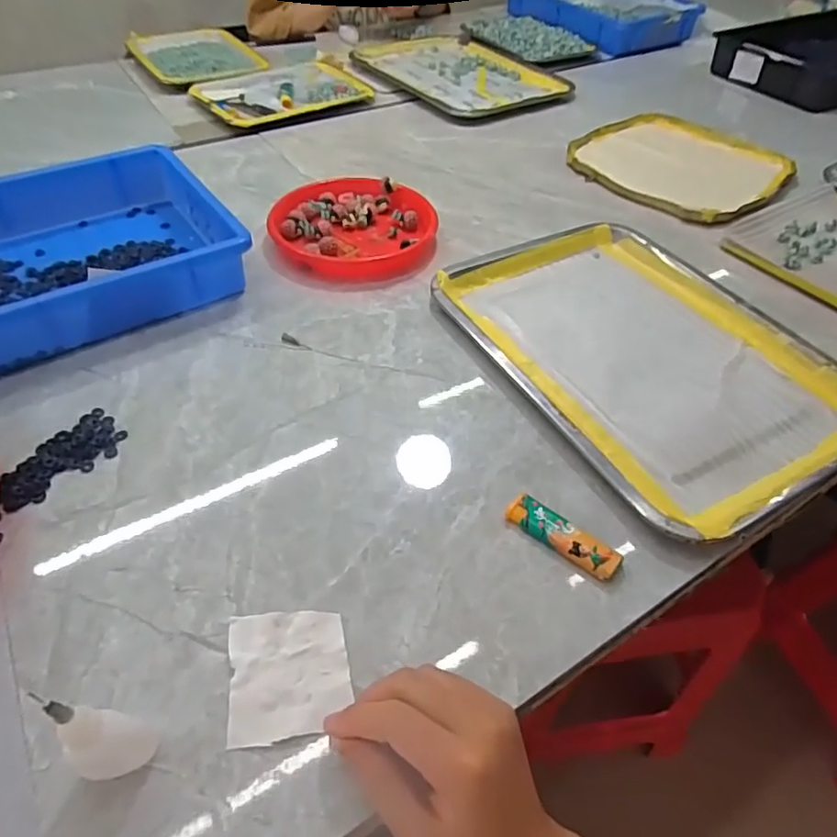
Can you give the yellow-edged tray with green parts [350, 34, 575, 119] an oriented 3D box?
[{"bbox_3d":[0.056,-0.617,1.001,0.252,0.017,0.380,-26,54,-22],"label":"yellow-edged tray with green parts"}]

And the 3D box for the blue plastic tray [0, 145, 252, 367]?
[{"bbox_3d":[-0.368,-0.143,0.524,0.355,0.067,0.243,-28,54,-23],"label":"blue plastic tray"}]

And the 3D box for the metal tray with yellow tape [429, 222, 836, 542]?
[{"bbox_3d":[0.197,-0.068,0.506,0.255,0.016,0.346,-23,52,-20],"label":"metal tray with yellow tape"}]

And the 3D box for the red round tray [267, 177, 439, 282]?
[{"bbox_3d":[-0.072,-0.220,0.629,0.172,0.026,0.166,-8,49,-8],"label":"red round tray"}]

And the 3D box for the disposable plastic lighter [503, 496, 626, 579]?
[{"bbox_3d":[0.096,0.079,0.377,0.077,0.011,0.023,32,55,25],"label":"disposable plastic lighter"}]

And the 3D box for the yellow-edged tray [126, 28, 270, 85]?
[{"bbox_3d":[-0.399,-0.648,1.005,0.187,0.016,0.262,-29,55,-24],"label":"yellow-edged tray"}]

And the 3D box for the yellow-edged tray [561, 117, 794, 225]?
[{"bbox_3d":[0.351,-0.347,0.772,0.257,0.021,0.256,-35,57,-27],"label":"yellow-edged tray"}]

